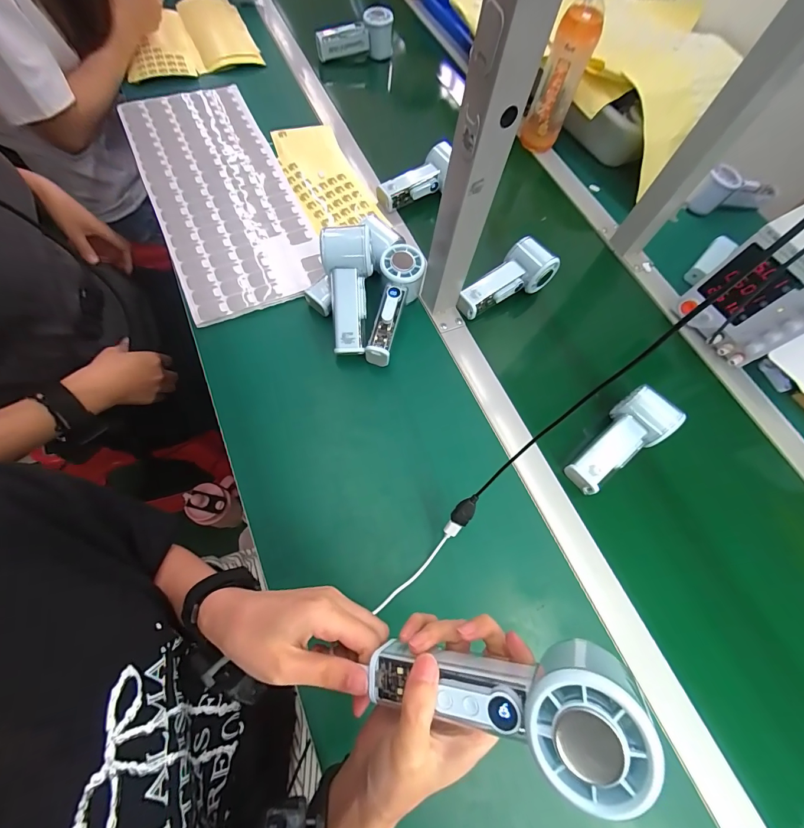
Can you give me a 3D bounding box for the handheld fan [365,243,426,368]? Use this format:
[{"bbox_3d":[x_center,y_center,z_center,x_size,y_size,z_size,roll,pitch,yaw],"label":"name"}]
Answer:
[{"bbox_3d":[-0.012,-0.137,0.470,0.057,0.065,0.151,13,66,-1],"label":"handheld fan"}]

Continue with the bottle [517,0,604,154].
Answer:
[{"bbox_3d":[0.255,-0.538,0.584,0.066,0.205,0.061,23,66,3],"label":"bottle"}]

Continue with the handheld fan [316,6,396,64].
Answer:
[{"bbox_3d":[-0.092,-0.720,0.703,0.143,0.063,0.048,-14,69,-11],"label":"handheld fan"}]

